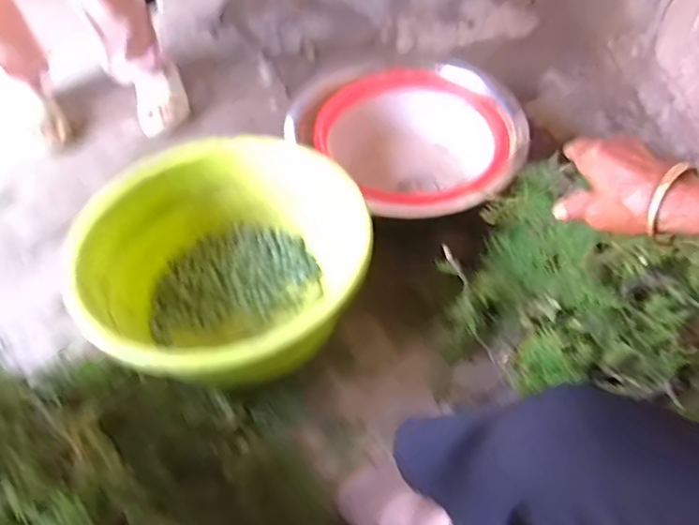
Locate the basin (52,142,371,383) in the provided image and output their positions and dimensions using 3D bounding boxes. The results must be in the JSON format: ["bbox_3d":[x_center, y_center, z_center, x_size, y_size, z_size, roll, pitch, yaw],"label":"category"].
[{"bbox_3d":[-0.201,0.002,0.922,0.432,0.198,0.458,0,55,0],"label":"basin"}]

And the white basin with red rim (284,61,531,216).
[{"bbox_3d":[0.148,-0.216,1.100,0.402,0.159,0.389,0,55,0],"label":"white basin with red rim"}]

